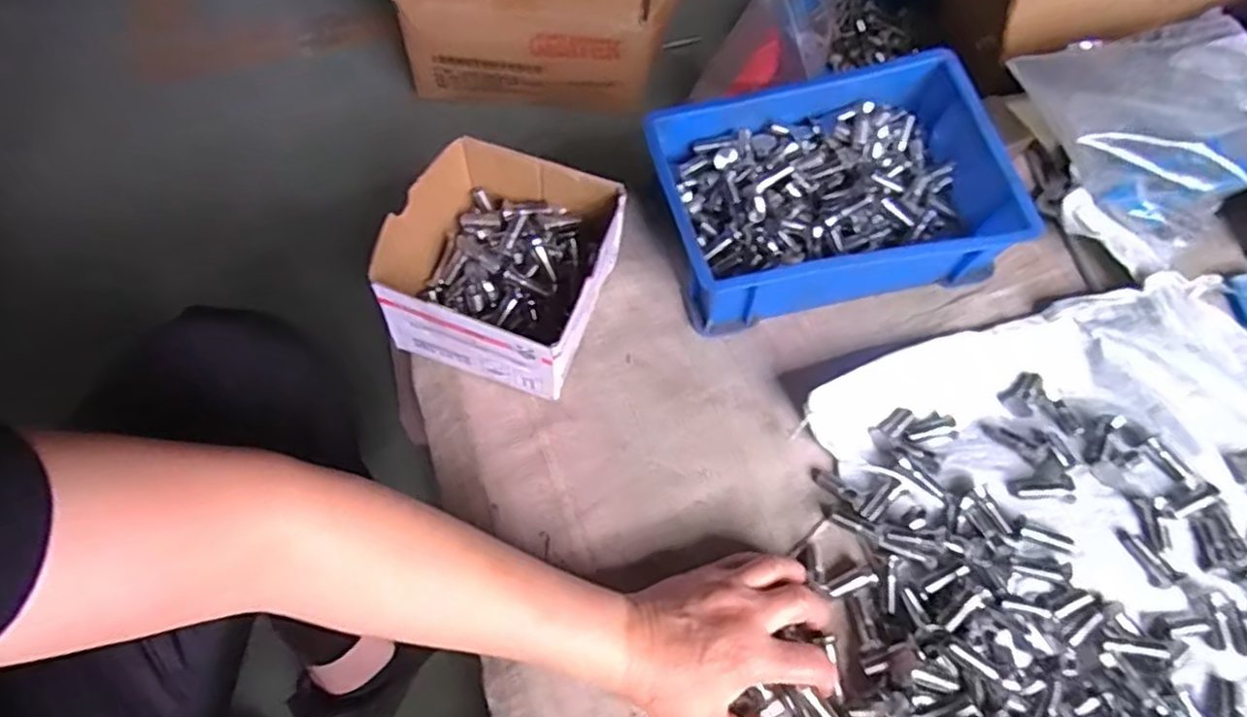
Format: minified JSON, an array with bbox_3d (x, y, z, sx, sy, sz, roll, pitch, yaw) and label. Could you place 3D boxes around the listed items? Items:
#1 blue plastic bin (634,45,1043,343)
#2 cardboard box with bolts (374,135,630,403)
[{"bbox_3d":[0.159,-0.125,0.550,0.250,0.089,0.168,-9,62,-7],"label":"blue plastic bin"},{"bbox_3d":[-0.084,-0.067,0.512,0.142,0.084,0.150,20,63,9],"label":"cardboard box with bolts"}]

